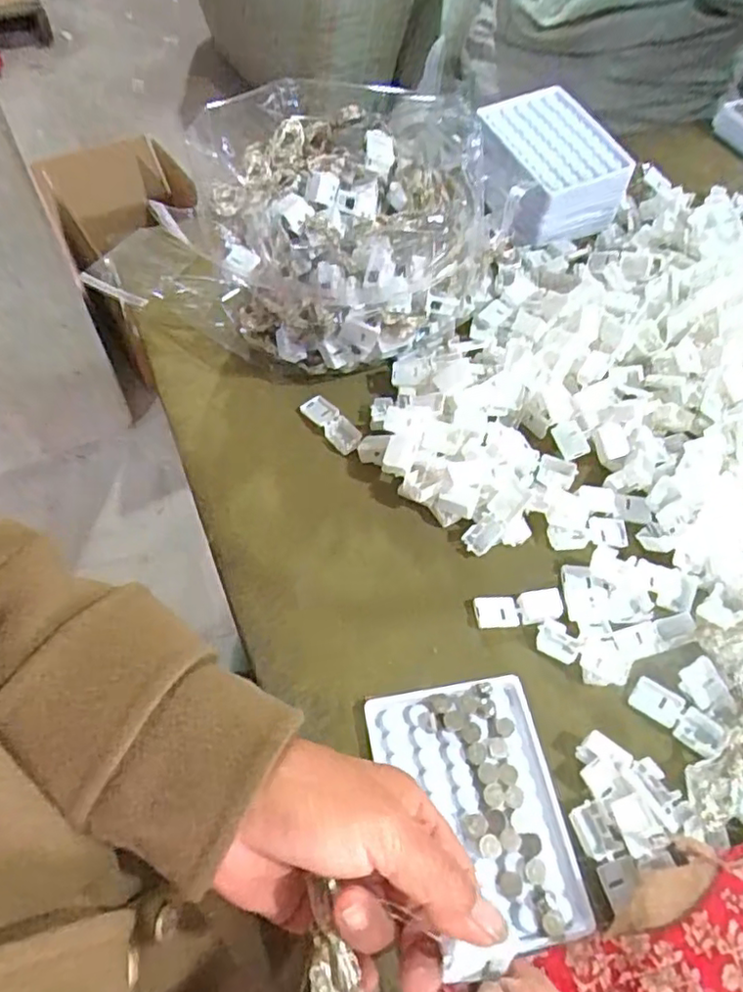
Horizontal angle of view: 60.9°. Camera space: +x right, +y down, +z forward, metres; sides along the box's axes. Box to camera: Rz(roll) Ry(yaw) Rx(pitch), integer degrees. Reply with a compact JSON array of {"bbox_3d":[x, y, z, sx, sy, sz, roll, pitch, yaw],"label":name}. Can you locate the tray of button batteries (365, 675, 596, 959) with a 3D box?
[{"bbox_3d":[0.055,0.168,0.340,0.092,0.014,0.128,-11,60,-3],"label":"tray of button batteries"}]

